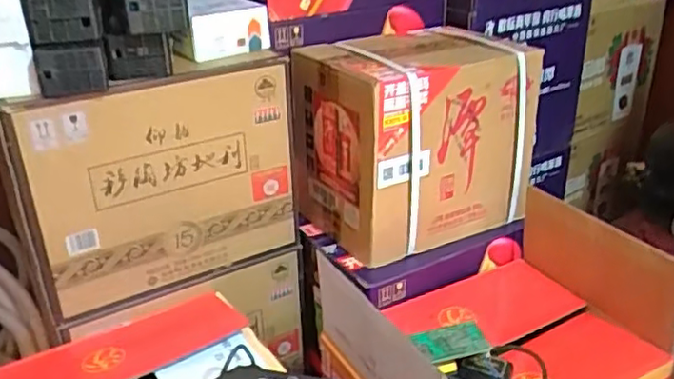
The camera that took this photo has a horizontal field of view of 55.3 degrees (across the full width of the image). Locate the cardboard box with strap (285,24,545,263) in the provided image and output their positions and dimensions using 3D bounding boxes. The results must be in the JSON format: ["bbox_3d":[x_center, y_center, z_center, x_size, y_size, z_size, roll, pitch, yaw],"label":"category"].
[{"bbox_3d":[0.119,-0.080,1.022,0.324,0.286,0.230,-16,30,-27],"label":"cardboard box with strap"}]

